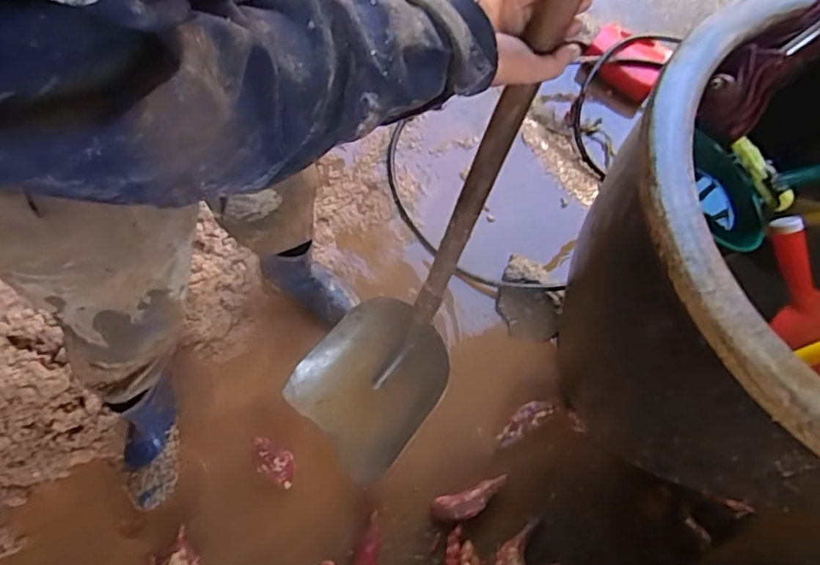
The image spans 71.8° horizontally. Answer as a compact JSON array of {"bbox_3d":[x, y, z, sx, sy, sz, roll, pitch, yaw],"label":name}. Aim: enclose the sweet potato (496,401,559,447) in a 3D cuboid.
[{"bbox_3d":[0.242,0.297,1.215,0.147,0.048,0.051,-33,75,-15],"label":"sweet potato"}]

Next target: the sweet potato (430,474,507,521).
[{"bbox_3d":[0.124,0.440,1.143,0.165,0.057,0.057,-15,72,-10],"label":"sweet potato"}]

